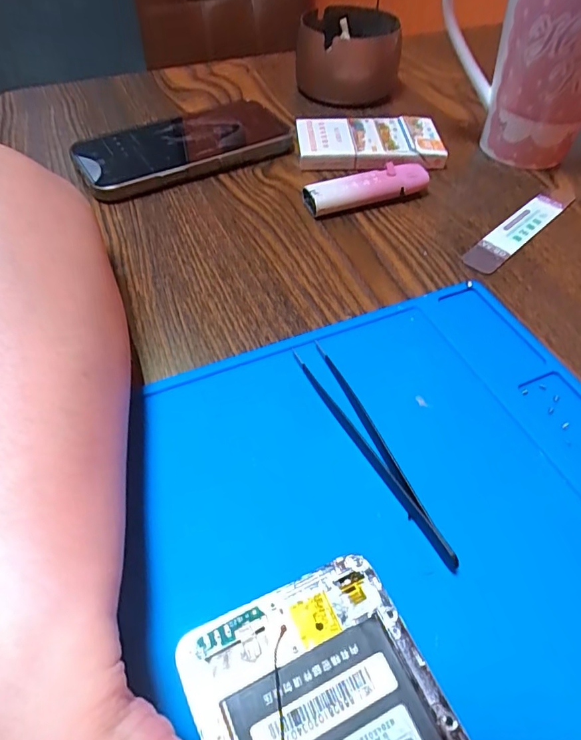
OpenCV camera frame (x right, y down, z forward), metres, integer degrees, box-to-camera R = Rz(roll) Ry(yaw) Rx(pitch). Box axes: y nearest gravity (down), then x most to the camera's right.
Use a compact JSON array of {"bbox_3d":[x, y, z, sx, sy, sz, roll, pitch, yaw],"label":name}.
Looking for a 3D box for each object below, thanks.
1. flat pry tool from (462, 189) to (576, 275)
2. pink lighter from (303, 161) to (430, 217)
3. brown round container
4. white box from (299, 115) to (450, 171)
[{"bbox_3d":[0.147,-0.092,0.307,0.019,0.004,0.115,38,60,25],"label":"flat pry tool"},{"bbox_3d":[0.051,-0.118,0.318,0.082,0.018,0.021,-14,54,-12],"label":"pink lighter"},{"bbox_3d":[0.049,-0.273,0.416,0.084,0.045,0.088,5,52,2],"label":"brown round container"},{"bbox_3d":[0.058,-0.165,0.356,0.104,0.016,0.056,0,52,-2],"label":"white box"}]

